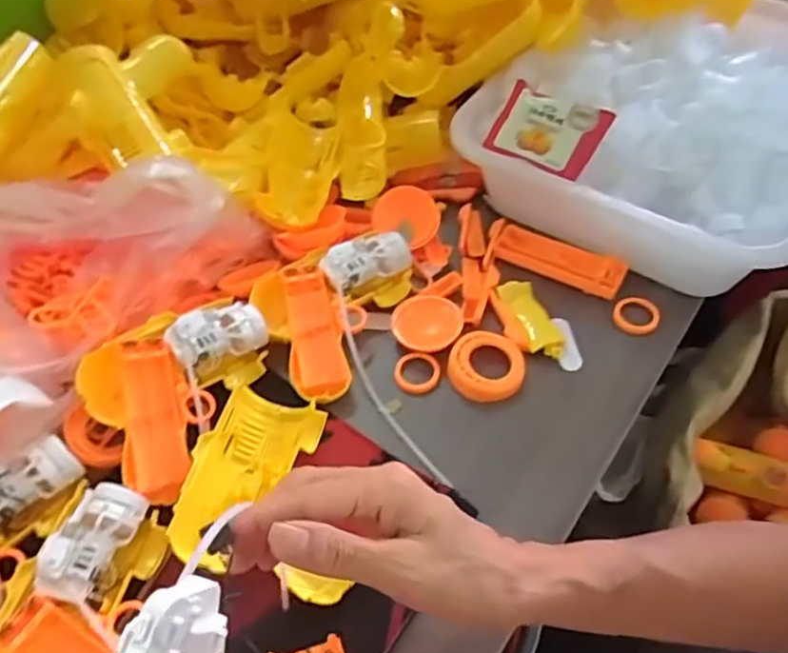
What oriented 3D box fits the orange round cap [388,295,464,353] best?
[{"bbox_3d":[0.027,-0.007,0.515,0.054,0.009,0.055,-2,52,2],"label":"orange round cap"}]

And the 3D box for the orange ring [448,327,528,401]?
[{"bbox_3d":[0.071,0.030,0.493,0.056,0.016,0.058,-2,52,2],"label":"orange ring"}]

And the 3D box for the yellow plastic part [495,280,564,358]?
[{"bbox_3d":[0.113,-0.006,0.519,0.032,0.013,0.072,-18,53,-11],"label":"yellow plastic part"}]

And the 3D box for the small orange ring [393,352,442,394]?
[{"bbox_3d":[0.017,0.036,0.499,0.035,0.010,0.034,-2,52,2],"label":"small orange ring"}]

